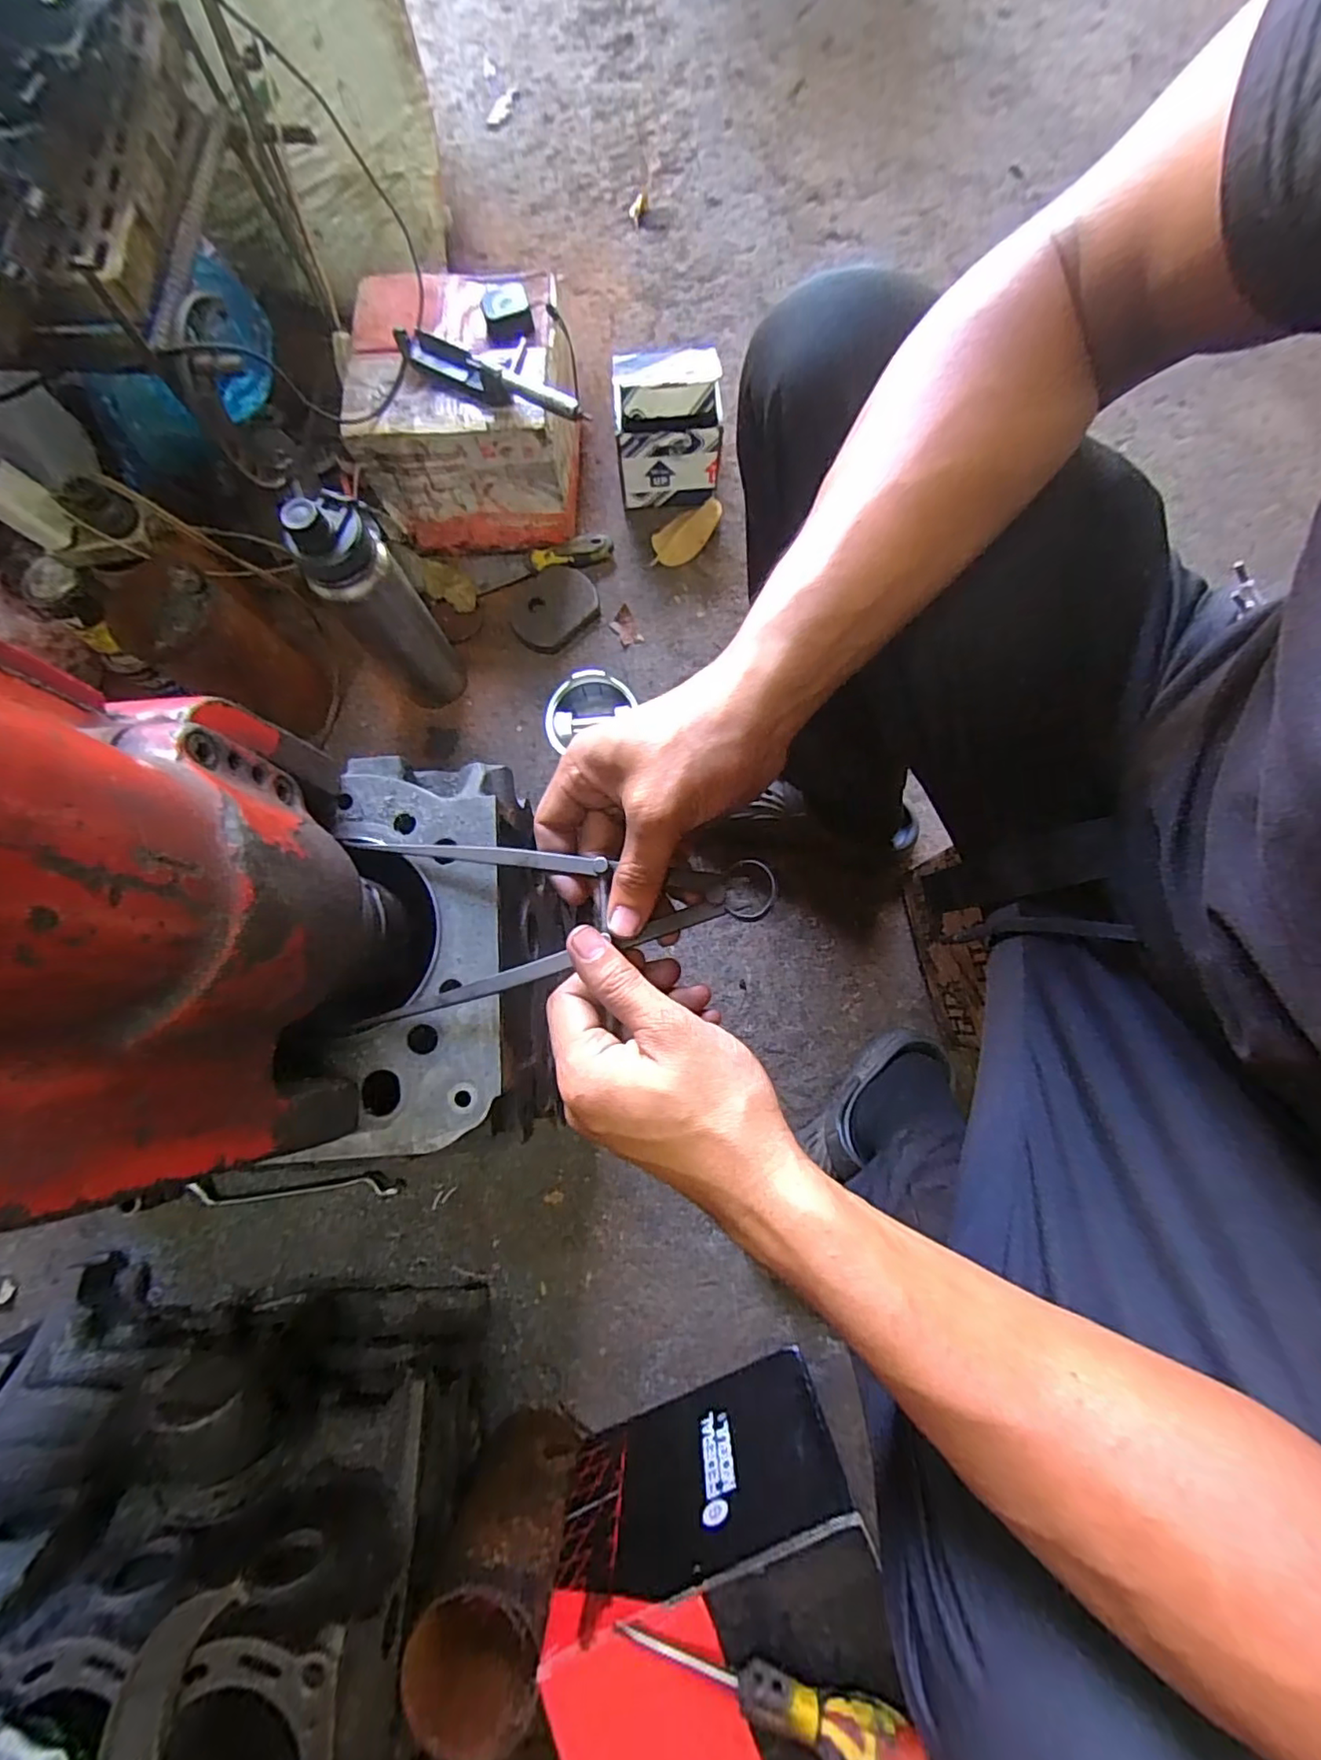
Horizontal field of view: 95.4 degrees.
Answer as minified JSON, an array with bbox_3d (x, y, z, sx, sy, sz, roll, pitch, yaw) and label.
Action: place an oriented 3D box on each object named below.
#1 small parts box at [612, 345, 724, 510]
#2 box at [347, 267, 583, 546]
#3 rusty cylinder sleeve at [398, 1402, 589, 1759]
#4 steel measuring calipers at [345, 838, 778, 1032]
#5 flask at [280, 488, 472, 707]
[{"bbox_3d":[0.008,-0.551,0.734,0.121,0.145,0.091,-3,79,-1],"label":"small parts box"},{"bbox_3d":[-0.221,-0.548,0.715,0.223,0.180,0.213,0,79,0],"label":"box"},{"bbox_3d":[-0.129,0.552,0.497,0.088,0.196,0.096,15,79,2],"label":"rusty cylinder sleeve"},{"bbox_3d":[-0.052,0.018,0.292,0.211,0.009,0.094,-4,79,9],"label":"steel measuring calipers"},{"bbox_3d":[-0.288,-0.280,0.621,0.078,0.262,0.090,-39,82,-7],"label":"flask"}]

